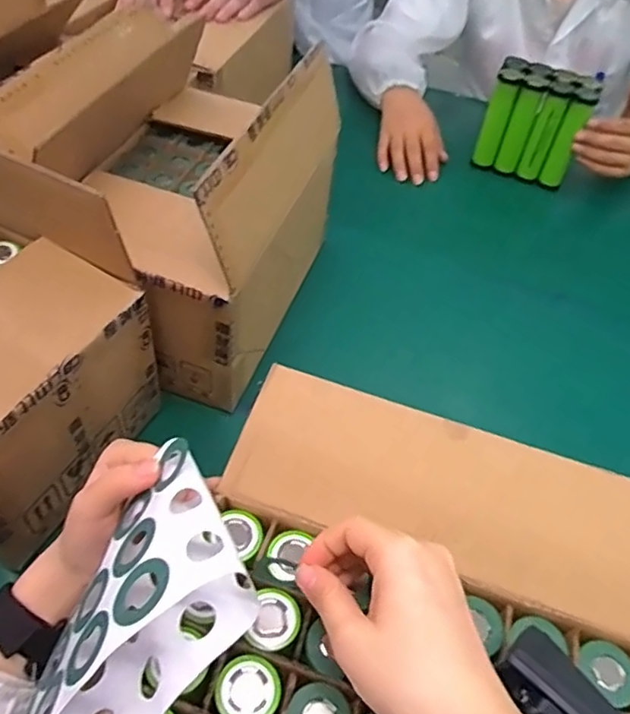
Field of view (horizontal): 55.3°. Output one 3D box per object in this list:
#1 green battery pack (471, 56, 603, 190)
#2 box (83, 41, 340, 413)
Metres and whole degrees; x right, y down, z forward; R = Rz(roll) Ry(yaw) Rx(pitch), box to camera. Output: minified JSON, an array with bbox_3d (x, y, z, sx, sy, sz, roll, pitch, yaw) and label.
[{"bbox_3d":[0.317,-0.336,0.870,0.132,0.141,0.060,22,50,13],"label":"green battery pack"},{"bbox_3d":[-0.109,-0.150,0.599,0.183,0.233,0.284,17,49,9],"label":"box"}]

